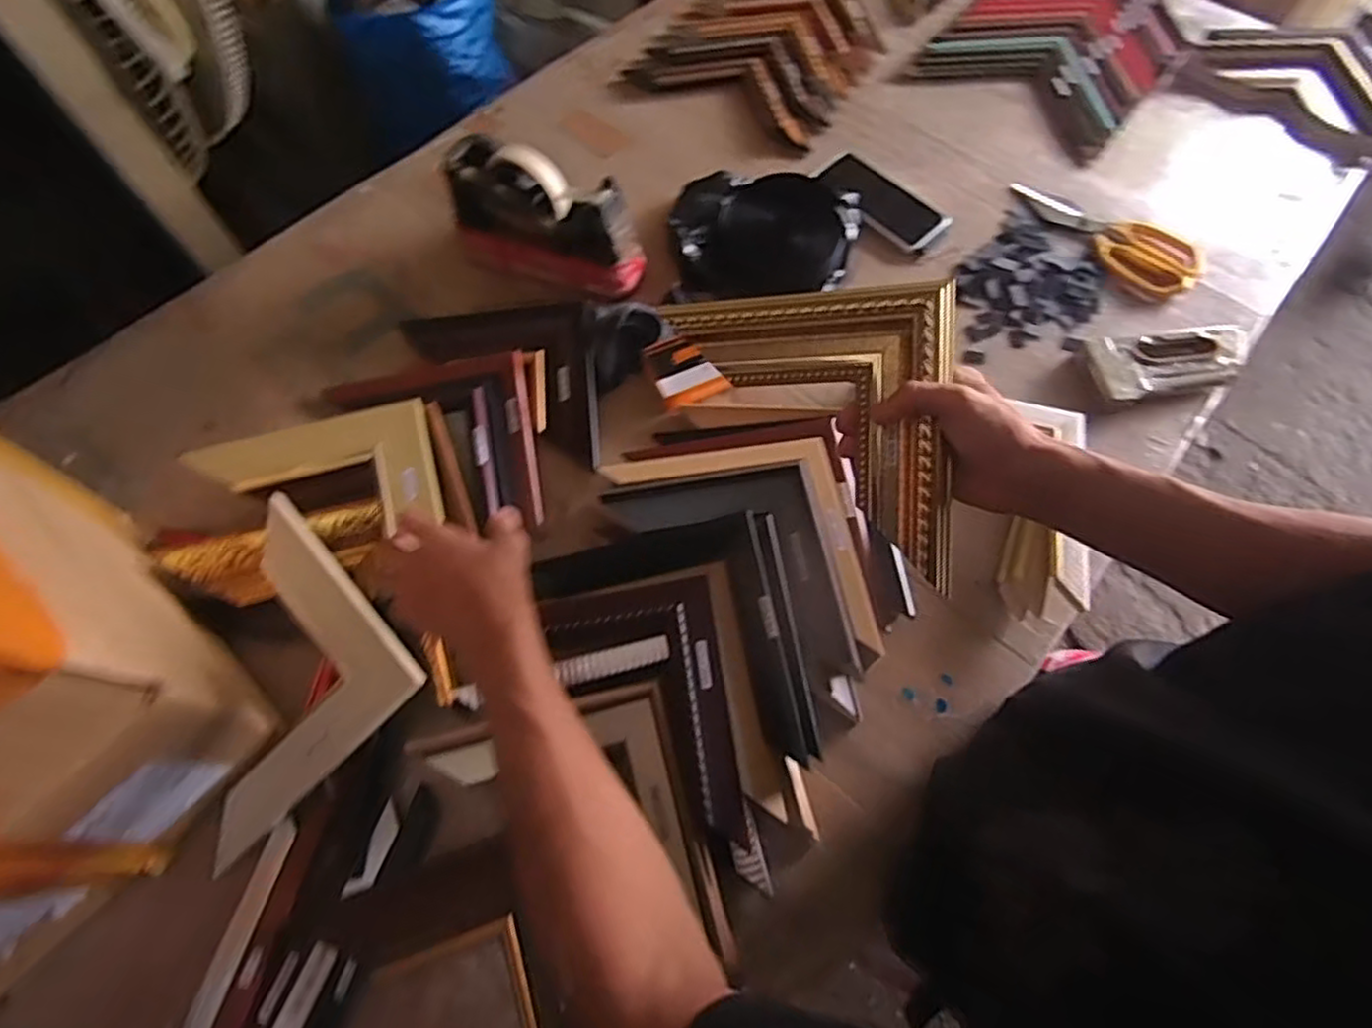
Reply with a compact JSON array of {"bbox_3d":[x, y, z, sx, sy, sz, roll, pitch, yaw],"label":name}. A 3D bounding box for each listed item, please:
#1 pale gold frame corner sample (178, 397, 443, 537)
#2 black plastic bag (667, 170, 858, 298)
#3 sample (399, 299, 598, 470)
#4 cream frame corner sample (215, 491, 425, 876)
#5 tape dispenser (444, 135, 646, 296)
[{"bbox_3d":[-0.307,-0.026,0.590,0.186,0.017,0.127,-19,67,-10],"label":"pale gold frame corner sample"},{"bbox_3d":[0.086,-0.309,0.788,0.209,0.048,0.185,10,65,4],"label":"black plastic bag"},{"bbox_3d":[-0.186,-0.130,0.700,0.200,0.038,0.199,-3,65,-2],"label":"sample"},{"bbox_3d":[-0.269,0.118,0.533,0.130,0.021,0.258,0,73,-1],"label":"cream frame corner sample"},{"bbox_3d":[-0.145,-0.312,0.743,0.205,0.126,0.082,23,67,9],"label":"tape dispenser"}]

